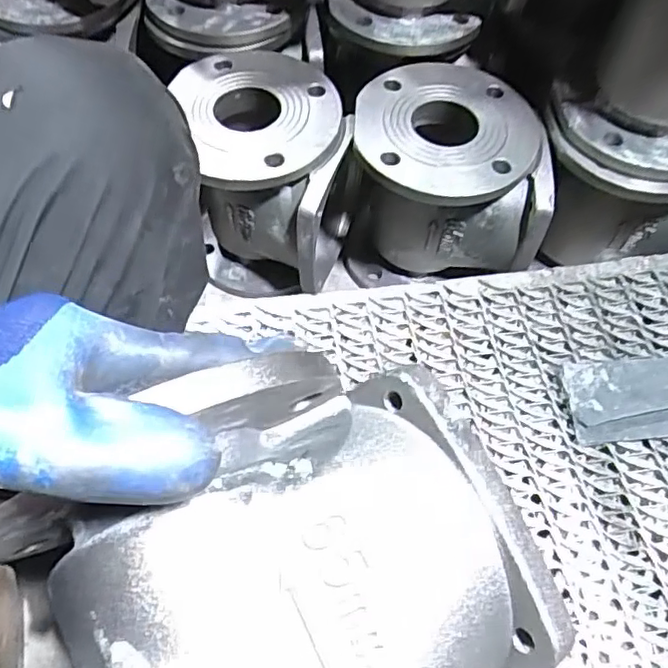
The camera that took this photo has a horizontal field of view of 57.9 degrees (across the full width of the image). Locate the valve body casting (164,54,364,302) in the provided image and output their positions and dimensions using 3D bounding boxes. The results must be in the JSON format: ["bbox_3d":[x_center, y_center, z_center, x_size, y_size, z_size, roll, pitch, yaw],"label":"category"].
[{"bbox_3d":[-0.065,-0.160,0.638,0.154,0.183,0.156,0,61,0],"label":"valve body casting"}]

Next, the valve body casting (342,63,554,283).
[{"bbox_3d":[0.113,-0.151,0.642,0.189,0.186,0.161,7,61,3],"label":"valve body casting"}]

